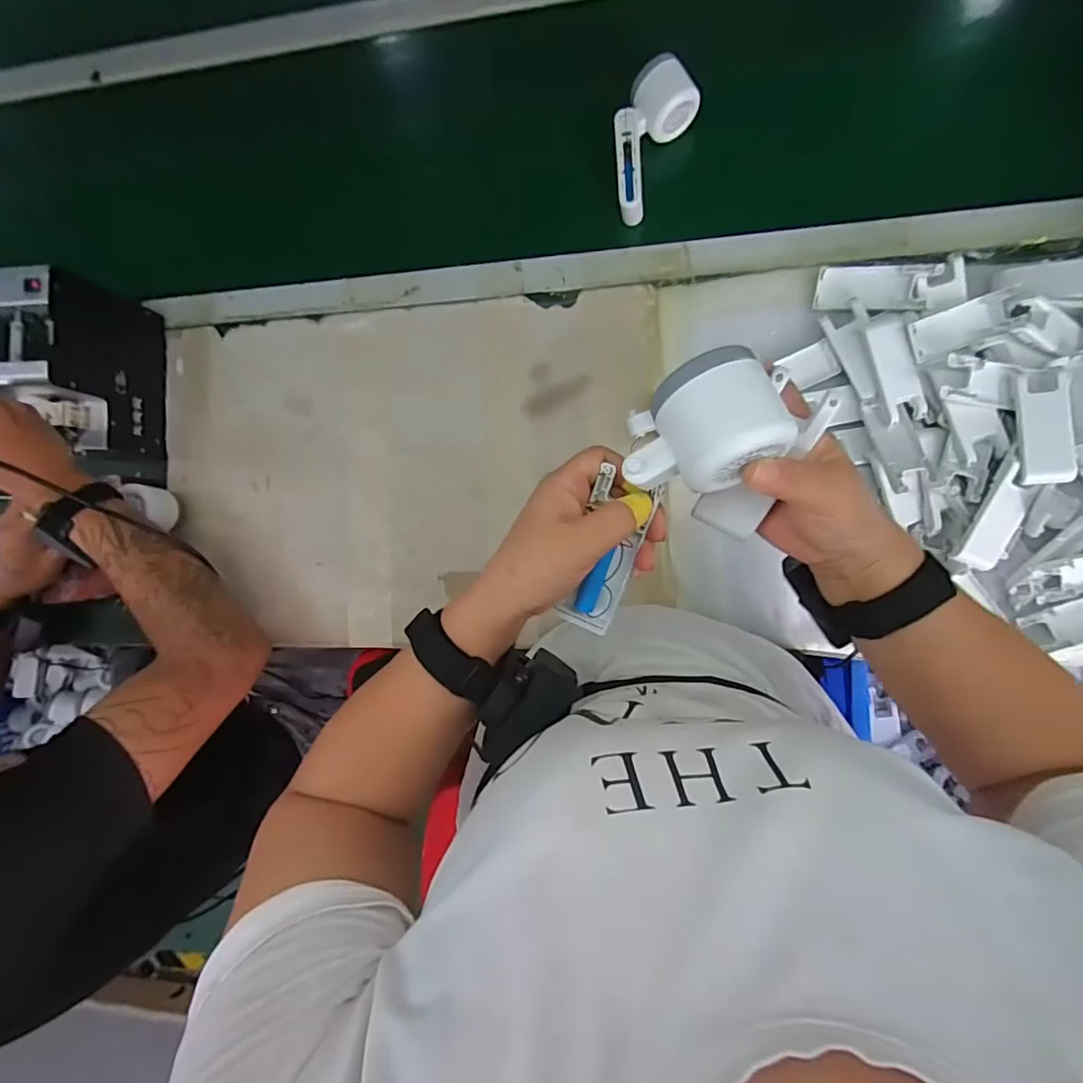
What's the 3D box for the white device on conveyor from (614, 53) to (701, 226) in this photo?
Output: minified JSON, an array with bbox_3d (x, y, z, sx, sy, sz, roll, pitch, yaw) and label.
[{"bbox_3d":[0.112,-0.425,0.580,0.073,0.046,0.148,21,103,10],"label":"white device on conveyor"}]

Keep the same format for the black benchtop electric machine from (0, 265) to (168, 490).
[{"bbox_3d":[-0.549,-0.192,0.635,0.128,0.158,0.187,2,87,9],"label":"black benchtop electric machine"}]

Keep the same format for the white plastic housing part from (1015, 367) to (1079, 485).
[{"bbox_3d":[0.450,-0.102,0.483,0.039,0.014,0.097,-2,86,9],"label":"white plastic housing part"}]

